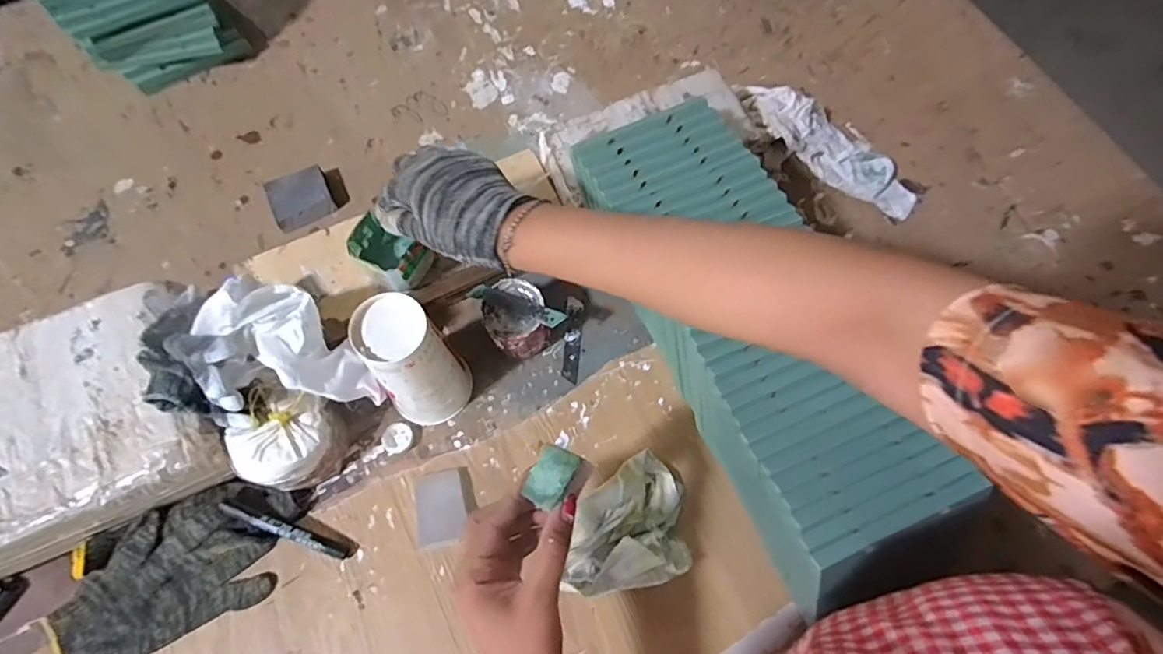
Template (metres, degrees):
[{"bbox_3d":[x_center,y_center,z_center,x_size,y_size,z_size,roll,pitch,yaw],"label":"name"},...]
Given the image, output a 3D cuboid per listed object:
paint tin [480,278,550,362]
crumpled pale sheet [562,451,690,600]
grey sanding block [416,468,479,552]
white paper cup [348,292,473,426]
[{"bbox_3d":[-0.069,-0.005,0.586,0.062,0.073,0.065,0,70,0],"label":"paint tin"},{"bbox_3d":[0.044,0.181,0.525,0.109,0.051,0.121,1,70,0],"label":"crumpled pale sheet"},{"bbox_3d":[-0.132,0.174,0.538,0.056,0.015,0.069,-9,70,-4],"label":"grey sanding block"},{"bbox_3d":[-0.154,0.038,0.527,0.068,0.168,0.074,-2,70,-1],"label":"white paper cup"}]

